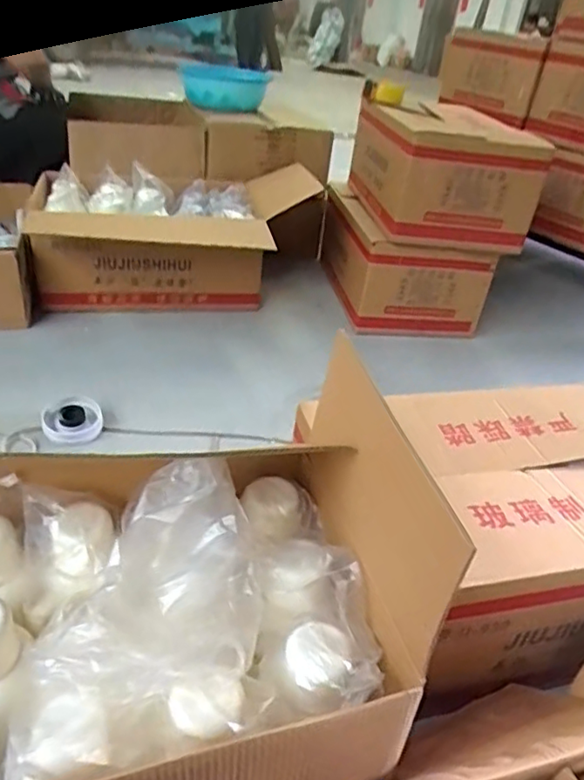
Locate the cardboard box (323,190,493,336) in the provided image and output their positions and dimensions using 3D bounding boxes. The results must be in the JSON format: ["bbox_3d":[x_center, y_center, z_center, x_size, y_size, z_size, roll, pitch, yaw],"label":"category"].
[{"bbox_3d":[0.325,-0.381,1.792,0.427,0.267,0.423,1,34,-10],"label":"cardboard box"}]

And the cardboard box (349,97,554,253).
[{"bbox_3d":[0.425,-0.614,1.732,0.425,0.294,0.472,-1,35,-13],"label":"cardboard box"}]

